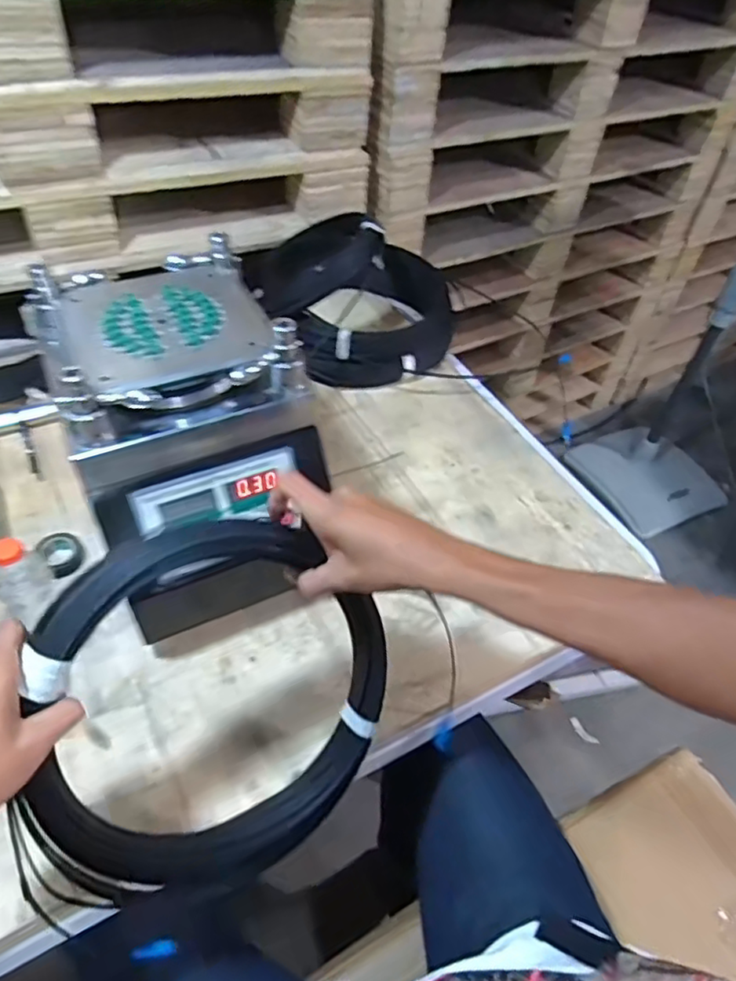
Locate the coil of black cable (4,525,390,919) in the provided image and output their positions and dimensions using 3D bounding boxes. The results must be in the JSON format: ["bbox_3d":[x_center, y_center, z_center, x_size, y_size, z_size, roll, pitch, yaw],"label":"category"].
[{"bbox_3d":[-0.116,0.175,0.501,0.293,0.306,0.054,18,0,-30],"label":"coil of black cable"}]

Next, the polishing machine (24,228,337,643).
[{"bbox_3d":[-0.186,-0.059,0.640,0.205,0.260,0.268,-21,54,-22],"label":"polishing machine"}]

